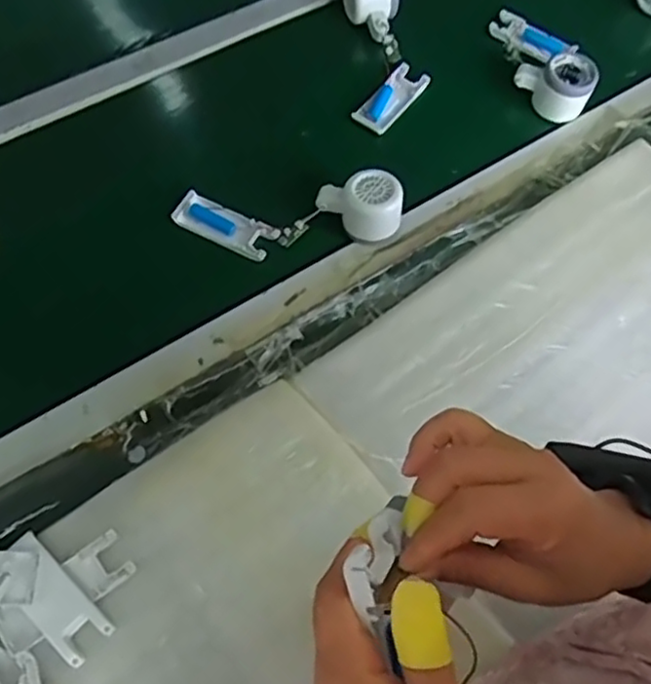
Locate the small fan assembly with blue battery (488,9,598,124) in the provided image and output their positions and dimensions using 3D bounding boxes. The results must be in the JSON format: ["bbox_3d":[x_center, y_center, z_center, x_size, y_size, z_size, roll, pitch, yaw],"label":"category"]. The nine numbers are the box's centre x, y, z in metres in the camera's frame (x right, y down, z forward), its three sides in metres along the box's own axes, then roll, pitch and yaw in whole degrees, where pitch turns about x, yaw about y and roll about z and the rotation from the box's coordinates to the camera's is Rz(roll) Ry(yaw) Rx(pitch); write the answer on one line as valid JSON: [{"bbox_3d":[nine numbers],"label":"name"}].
[{"bbox_3d":[0.251,-0.333,0.758,0.074,0.057,0.171,-7,66,-6],"label":"small fan assembly with blue battery"}]

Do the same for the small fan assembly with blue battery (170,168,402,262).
[{"bbox_3d":[-0.039,-0.128,0.648,0.220,0.050,0.070,0,65,-3],"label":"small fan assembly with blue battery"}]

